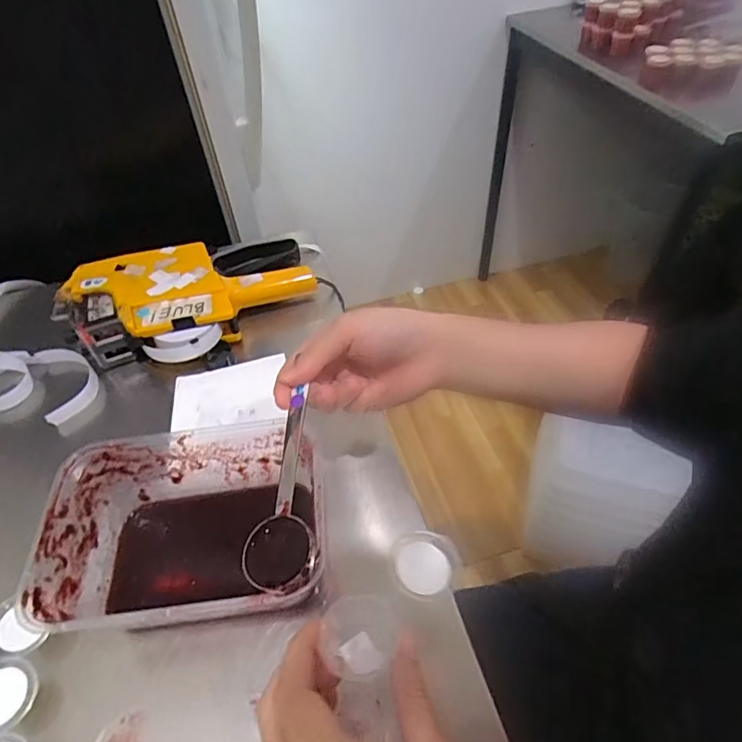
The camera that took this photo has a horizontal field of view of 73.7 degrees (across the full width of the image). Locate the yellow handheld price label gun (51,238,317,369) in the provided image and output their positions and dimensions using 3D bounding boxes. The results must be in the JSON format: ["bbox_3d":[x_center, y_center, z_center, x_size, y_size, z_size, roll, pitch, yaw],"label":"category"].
[{"bbox_3d":[-0.177,-0.076,0.500,0.230,0.050,0.144,-23,51,-15],"label":"yellow handheld price label gun"}]

